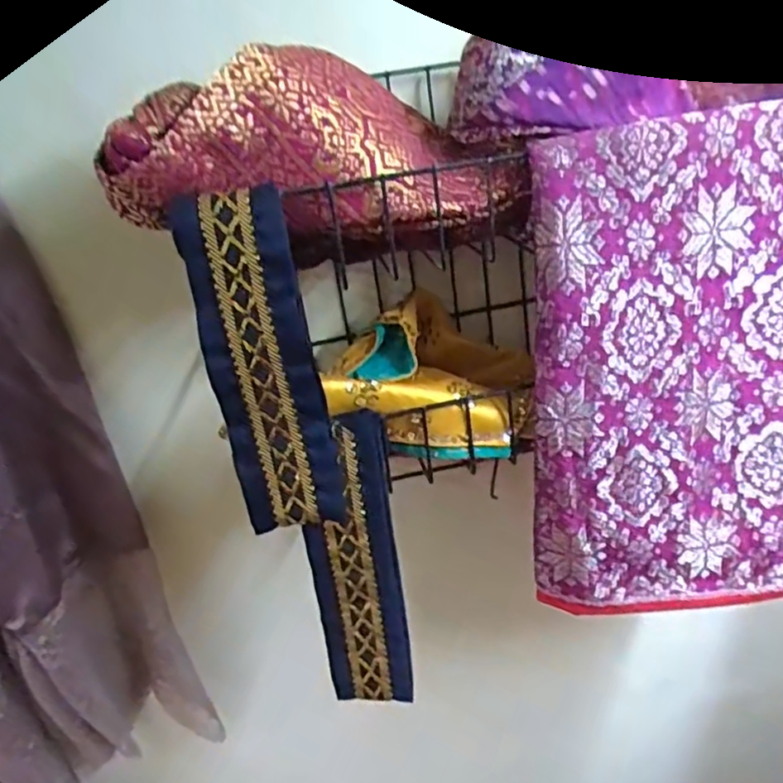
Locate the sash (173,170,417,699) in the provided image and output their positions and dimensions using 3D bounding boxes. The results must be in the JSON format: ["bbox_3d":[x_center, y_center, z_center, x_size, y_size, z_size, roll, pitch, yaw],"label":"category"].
[{"bbox_3d":[-0.043,0.045,0.346,0.082,0.288,0.032,-9,21,-7],"label":"sash"}]

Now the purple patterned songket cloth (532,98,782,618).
[{"bbox_3d":[0.187,-0.005,0.374,0.204,0.287,0.033,-7,21,-1],"label":"purple patterned songket cloth"}]

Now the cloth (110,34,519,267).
[{"bbox_3d":[-0.028,-0.121,0.329,0.211,0.096,0.061,2,18,-18],"label":"cloth"}]

